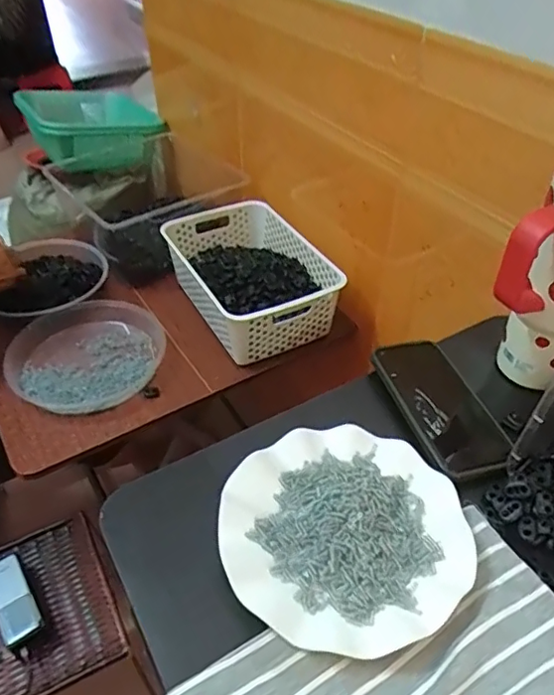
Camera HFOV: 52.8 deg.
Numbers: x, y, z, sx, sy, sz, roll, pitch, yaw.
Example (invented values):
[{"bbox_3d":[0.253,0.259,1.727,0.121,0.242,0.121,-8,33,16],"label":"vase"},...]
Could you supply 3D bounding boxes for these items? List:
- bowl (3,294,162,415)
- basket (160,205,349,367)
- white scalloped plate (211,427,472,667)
[{"bbox_3d":[-0.299,0.001,0.876,0.227,0.050,0.226,-1,42,1],"label":"bowl"},{"bbox_3d":[-0.045,-0.122,0.955,0.211,0.097,0.318,-18,45,-18],"label":"basket"},{"bbox_3d":[0.052,0.136,0.425,0.180,0.015,0.173,-1,42,1],"label":"white scalloped plate"}]

